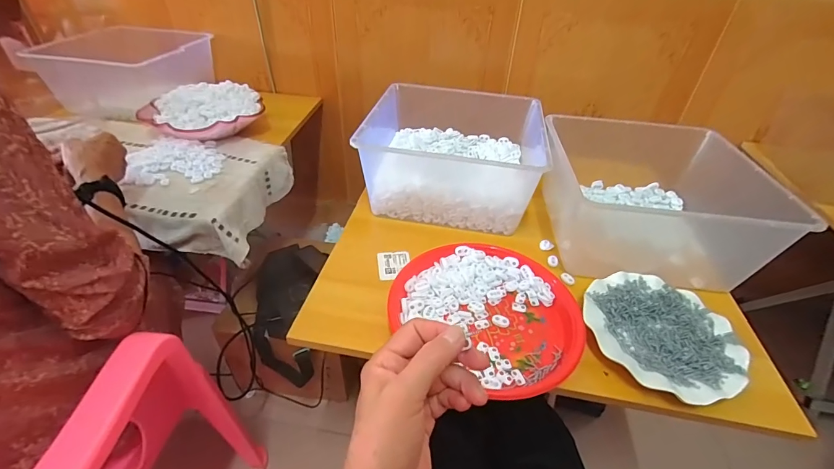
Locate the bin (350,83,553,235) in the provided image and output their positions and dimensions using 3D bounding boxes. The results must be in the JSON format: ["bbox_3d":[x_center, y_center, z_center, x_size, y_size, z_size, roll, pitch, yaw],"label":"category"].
[{"bbox_3d":[0.070,-0.156,0.703,0.291,0.126,0.287,10,41,7],"label":"bin"}]

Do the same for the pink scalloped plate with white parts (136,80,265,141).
[{"bbox_3d":[-0.481,-0.284,0.867,0.226,0.057,0.219,2,41,-2],"label":"pink scalloped plate with white parts"}]

